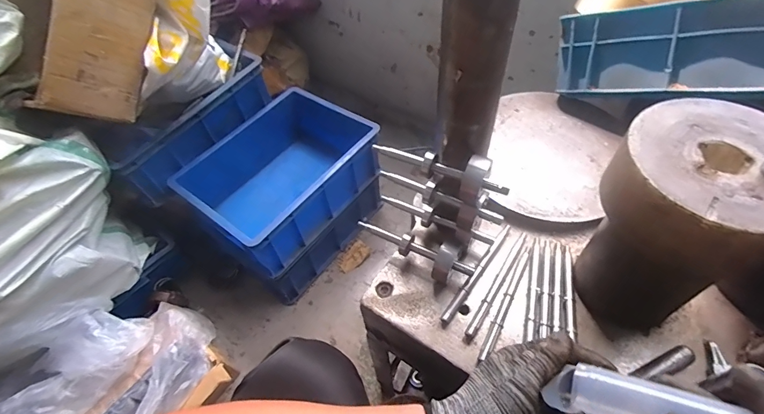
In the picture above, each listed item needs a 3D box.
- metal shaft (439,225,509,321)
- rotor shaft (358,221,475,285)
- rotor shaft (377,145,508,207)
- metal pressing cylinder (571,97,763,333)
[{"bbox_3d":[0.124,0.083,0.513,0.012,0.008,0.161,31,61,24],"label":"metal shaft"},{"bbox_3d":[0.039,0.056,0.516,0.160,0.053,0.048,22,58,19],"label":"rotor shaft"},{"bbox_3d":[0.064,-0.048,0.448,0.153,0.034,0.040,27,60,22],"label":"rotor shaft"},{"bbox_3d":[0.287,0.019,0.403,0.139,0.215,0.139,-2,54,3],"label":"metal pressing cylinder"}]

